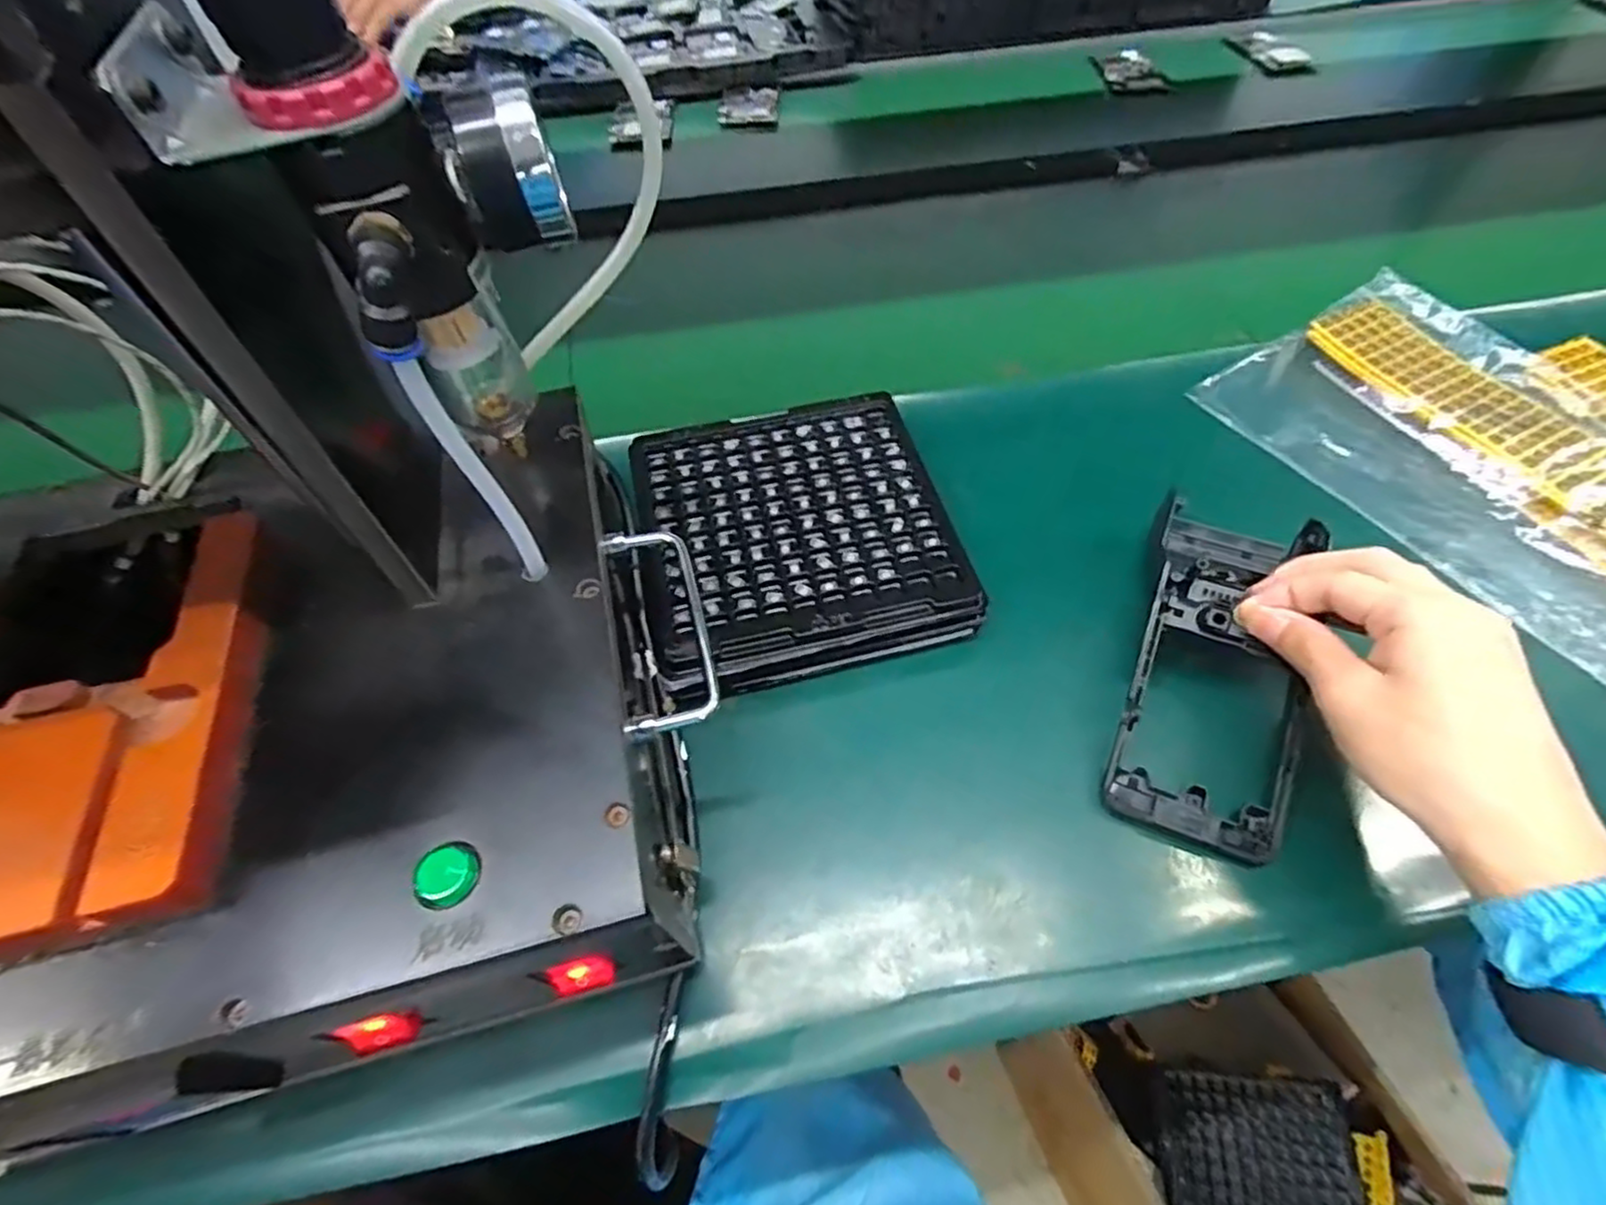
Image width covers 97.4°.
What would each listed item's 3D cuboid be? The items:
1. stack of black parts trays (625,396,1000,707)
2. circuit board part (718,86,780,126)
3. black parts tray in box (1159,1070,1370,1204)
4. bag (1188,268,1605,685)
[{"bbox_3d":[-0.005,-0.037,0.388,0.162,0.034,0.169,-13,55,-7],"label":"stack of black parts trays"},{"bbox_3d":[-0.063,-0.580,0.824,0.067,0.012,0.100,-3,54,0],"label":"circuit board part"},{"bbox_3d":[0.418,0.535,0.636,0.162,0.020,0.174,-7,59,18],"label":"black parts tray in box"},{"bbox_3d":[0.422,-0.088,0.423,0.204,0.022,0.288,-32,61,-13],"label":"bag"}]

